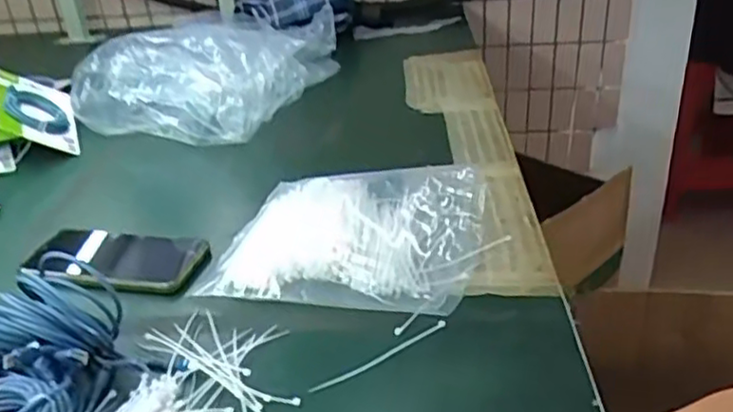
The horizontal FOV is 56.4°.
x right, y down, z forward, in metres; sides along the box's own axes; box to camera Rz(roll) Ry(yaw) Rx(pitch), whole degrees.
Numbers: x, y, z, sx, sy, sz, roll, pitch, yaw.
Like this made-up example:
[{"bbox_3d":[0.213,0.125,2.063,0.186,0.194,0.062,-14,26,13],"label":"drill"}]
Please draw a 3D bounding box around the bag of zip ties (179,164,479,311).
[{"bbox_3d":[-0.021,0.015,0.606,0.227,0.065,0.166,5,30,15],"label":"bag of zip ties"}]

